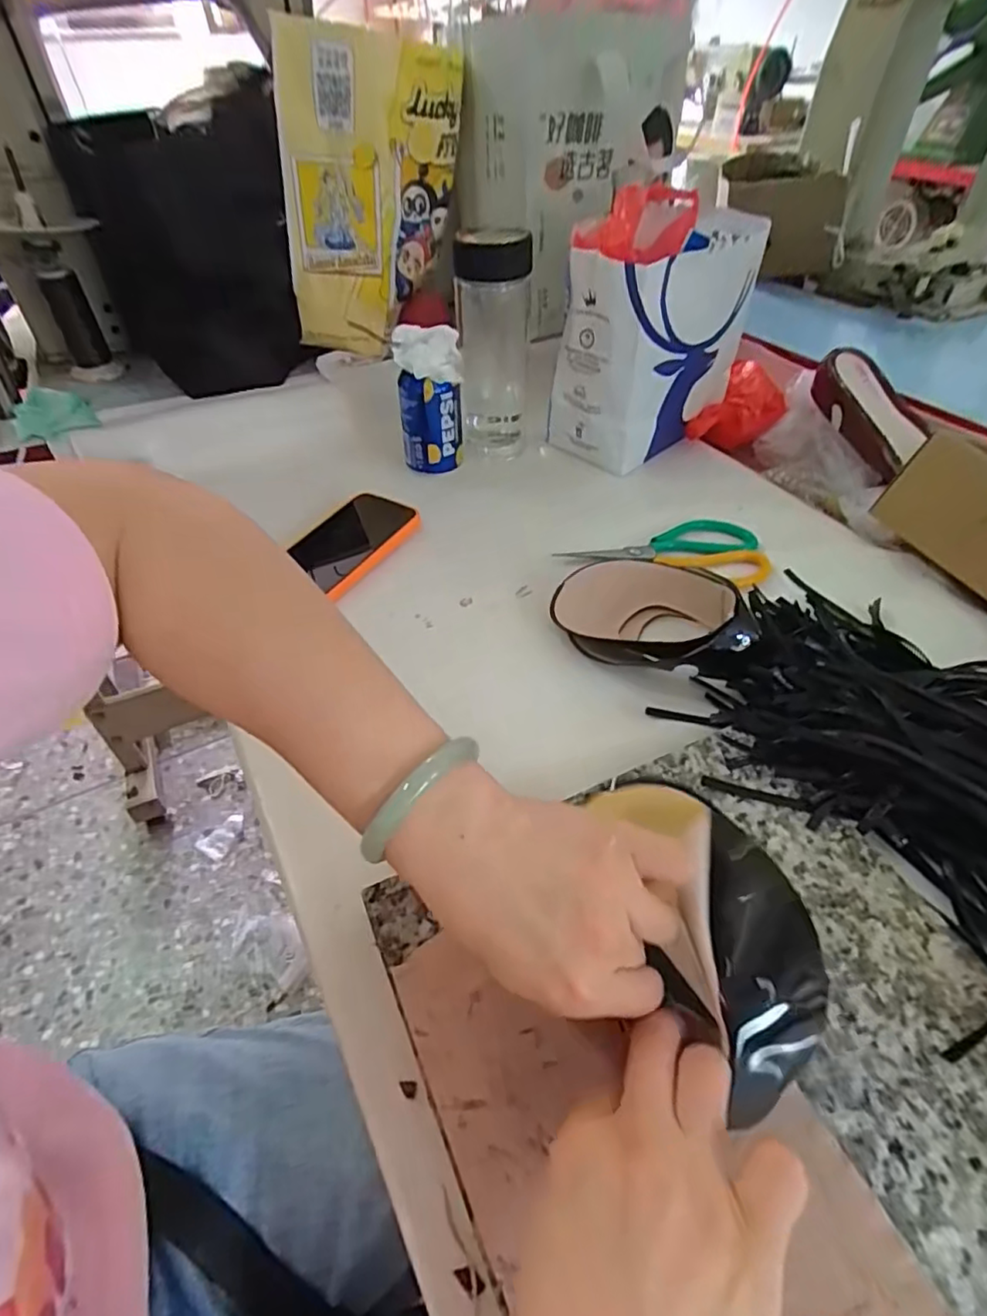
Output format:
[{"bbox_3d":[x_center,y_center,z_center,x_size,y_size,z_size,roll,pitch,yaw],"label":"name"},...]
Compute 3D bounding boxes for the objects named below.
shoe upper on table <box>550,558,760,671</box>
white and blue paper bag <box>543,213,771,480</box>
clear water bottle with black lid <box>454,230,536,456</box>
[{"bbox_3d":[0.124,-0.039,0.491,0.154,0.050,0.117,16,47,14],"label":"shoe upper on table"},{"bbox_3d":[0.177,-0.343,0.676,0.214,0.204,0.108,-31,53,-26],"label":"white and blue paper bag"},{"bbox_3d":[0.000,-0.327,0.655,0.077,0.214,0.066,0,46,1],"label":"clear water bottle with black lid"}]

